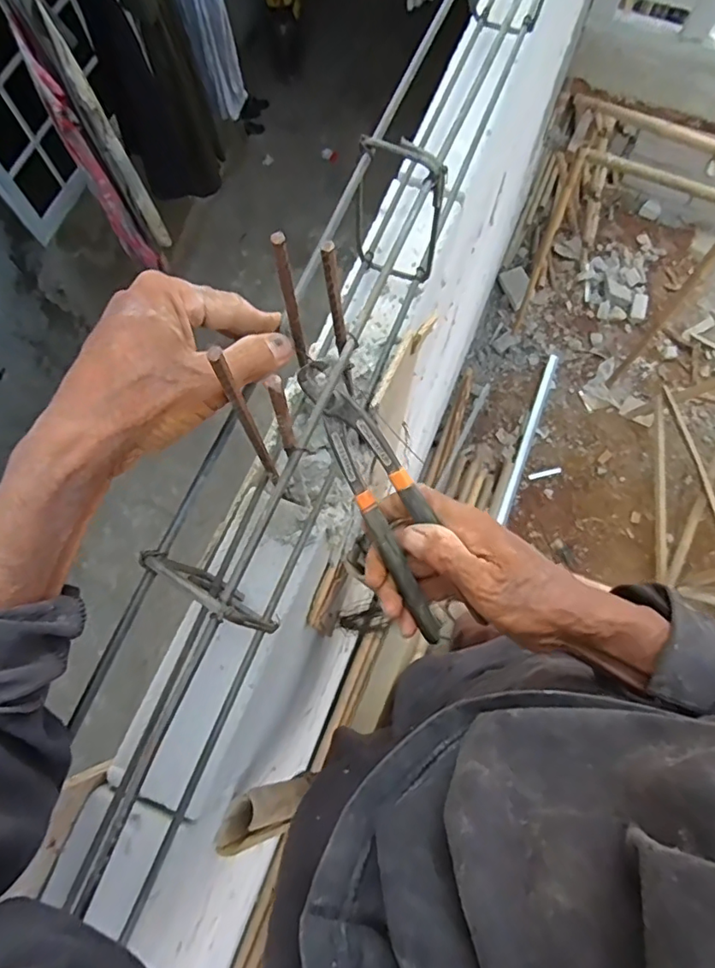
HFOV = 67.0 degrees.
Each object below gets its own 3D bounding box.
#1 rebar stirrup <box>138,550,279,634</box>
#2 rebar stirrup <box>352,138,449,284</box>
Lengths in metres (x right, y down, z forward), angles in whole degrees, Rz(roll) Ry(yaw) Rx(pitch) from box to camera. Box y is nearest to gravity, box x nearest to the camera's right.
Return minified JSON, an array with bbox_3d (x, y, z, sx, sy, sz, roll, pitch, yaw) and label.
[{"bbox_3d":[-0.093,0.074,0.361,0.071,0.124,0.017,26,75,9],"label":"rebar stirrup"},{"bbox_3d":[0.032,-0.222,0.448,0.075,0.124,0.021,24,74,8],"label":"rebar stirrup"}]

